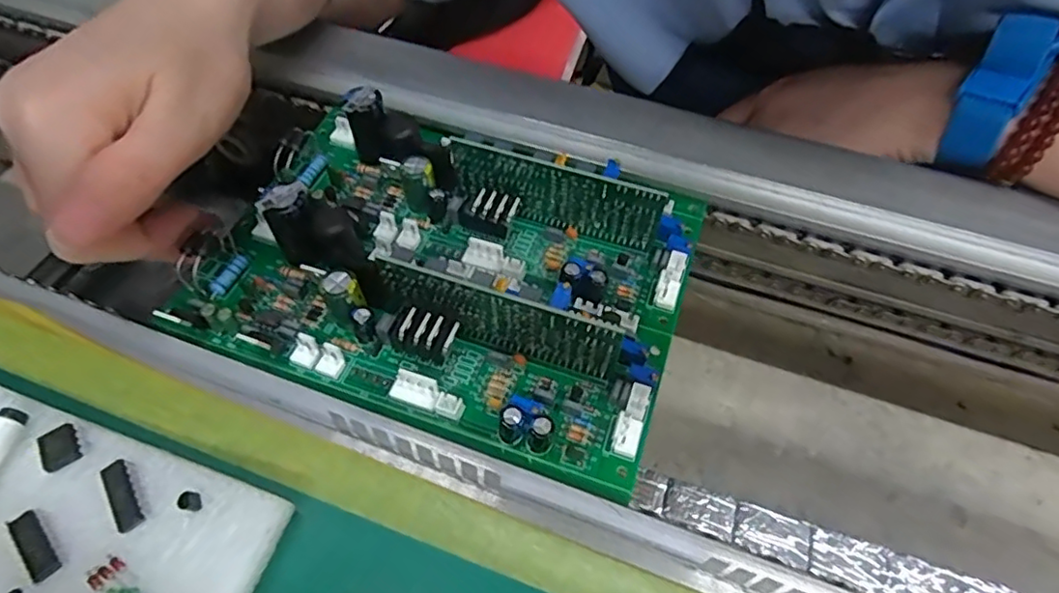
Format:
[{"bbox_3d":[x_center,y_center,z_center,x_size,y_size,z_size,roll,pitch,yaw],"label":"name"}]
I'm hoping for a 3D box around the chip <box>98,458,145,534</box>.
[{"bbox_3d":[-0.108,0.054,0.160,0.007,0.007,0.019,-30,60,-17],"label":"chip"}]

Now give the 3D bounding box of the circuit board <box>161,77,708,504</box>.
[{"bbox_3d":[-0.030,-0.021,0.225,0.177,0.039,0.128,18,53,10],"label":"circuit board"}]

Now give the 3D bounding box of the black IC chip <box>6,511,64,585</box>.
[{"bbox_3d":[-0.128,0.063,0.154,0.007,0.004,0.020,-39,63,-22],"label":"black IC chip"}]

